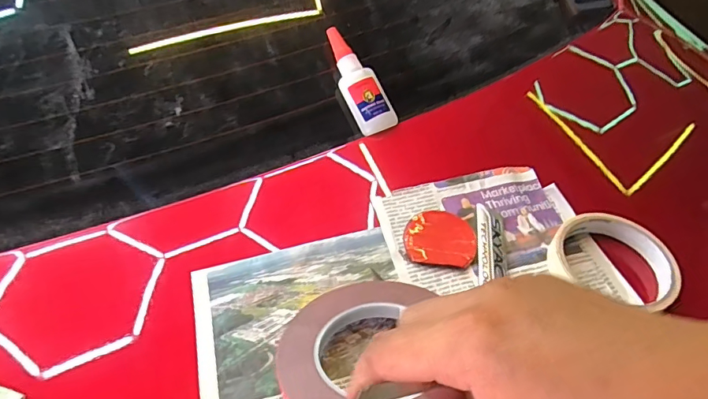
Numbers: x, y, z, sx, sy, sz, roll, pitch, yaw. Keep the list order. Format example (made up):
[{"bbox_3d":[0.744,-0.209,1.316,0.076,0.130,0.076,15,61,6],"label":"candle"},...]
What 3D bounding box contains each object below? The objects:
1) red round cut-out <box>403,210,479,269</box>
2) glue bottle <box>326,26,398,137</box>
[{"bbox_3d":[0.070,0.031,0.383,0.057,0.004,0.048,8,53,9],"label":"red round cut-out"},{"bbox_3d":[0.003,-0.119,0.463,0.038,0.017,0.115,-22,77,-13],"label":"glue bottle"}]

